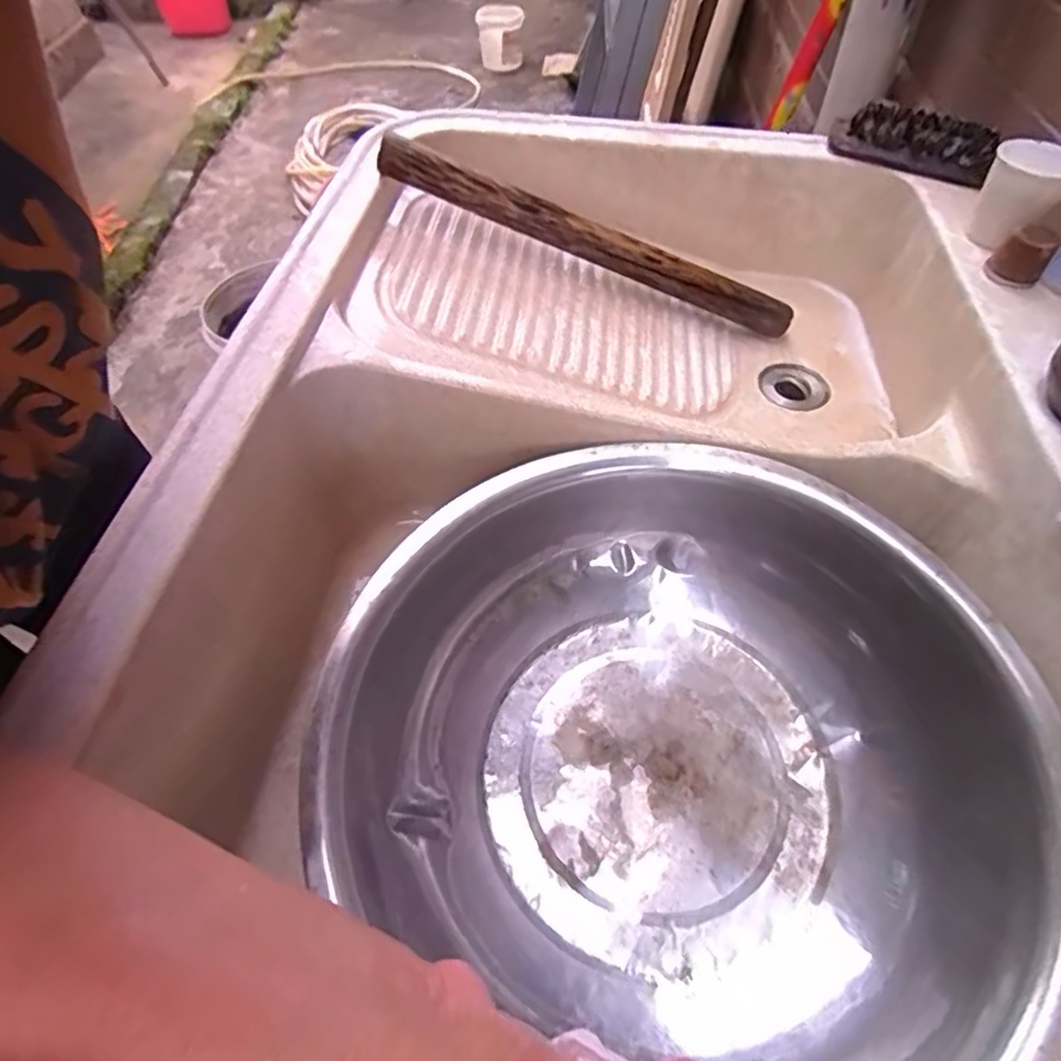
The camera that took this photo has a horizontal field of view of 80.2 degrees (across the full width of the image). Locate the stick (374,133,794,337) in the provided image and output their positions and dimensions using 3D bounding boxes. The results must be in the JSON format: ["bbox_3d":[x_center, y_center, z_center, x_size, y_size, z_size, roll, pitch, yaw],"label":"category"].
[{"bbox_3d":[0.061,-0.262,0.583,0.404,0.032,0.015,18,53,-12],"label":"stick"}]

